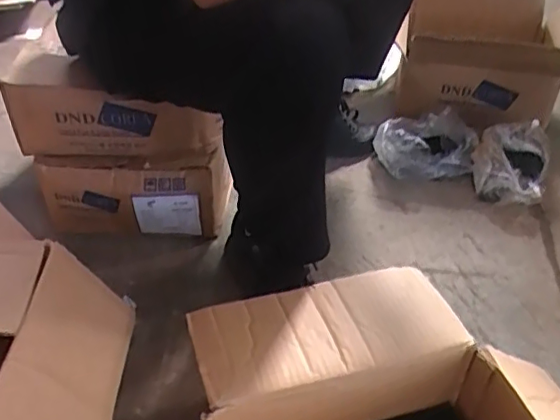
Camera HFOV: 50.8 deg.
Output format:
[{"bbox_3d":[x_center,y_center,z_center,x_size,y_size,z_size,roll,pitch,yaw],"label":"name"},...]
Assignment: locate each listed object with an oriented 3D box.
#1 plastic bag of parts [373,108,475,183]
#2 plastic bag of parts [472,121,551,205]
[{"bbox_3d":[0.287,-0.126,1.128,0.194,0.086,0.148,-13,40,-15],"label":"plastic bag of parts"},{"bbox_3d":[0.429,-0.091,1.091,0.134,0.086,0.168,12,40,15],"label":"plastic bag of parts"}]

